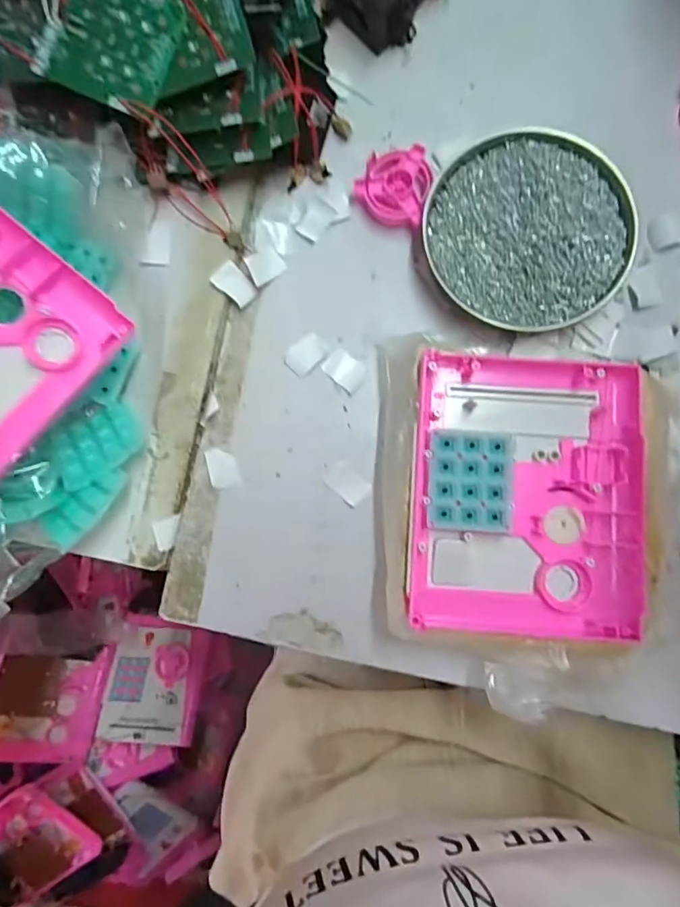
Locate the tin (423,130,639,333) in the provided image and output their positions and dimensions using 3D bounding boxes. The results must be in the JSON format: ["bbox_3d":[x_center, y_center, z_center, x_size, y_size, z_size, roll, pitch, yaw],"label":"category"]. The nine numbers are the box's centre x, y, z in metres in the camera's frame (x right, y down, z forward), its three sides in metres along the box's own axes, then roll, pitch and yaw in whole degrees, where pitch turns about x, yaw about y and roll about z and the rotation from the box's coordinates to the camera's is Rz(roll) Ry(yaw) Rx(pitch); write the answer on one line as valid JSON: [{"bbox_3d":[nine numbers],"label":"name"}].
[{"bbox_3d":[0.126,-0.150,0.342,0.131,0.023,0.128,0,85,1],"label":"tin"}]

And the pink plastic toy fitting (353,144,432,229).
[{"bbox_3d":[0.038,-0.188,0.350,0.048,0.019,0.053,16,85,2],"label":"pink plastic toy fitting"}]

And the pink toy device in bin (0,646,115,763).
[{"bbox_3d":[-0.385,0.325,0.655,0.135,0.018,0.138,15,72,-27],"label":"pink toy device in bin"}]

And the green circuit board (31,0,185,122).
[{"bbox_3d":[-0.140,-0.253,0.305,0.074,0.009,0.071,21,87,4],"label":"green circuit board"}]

